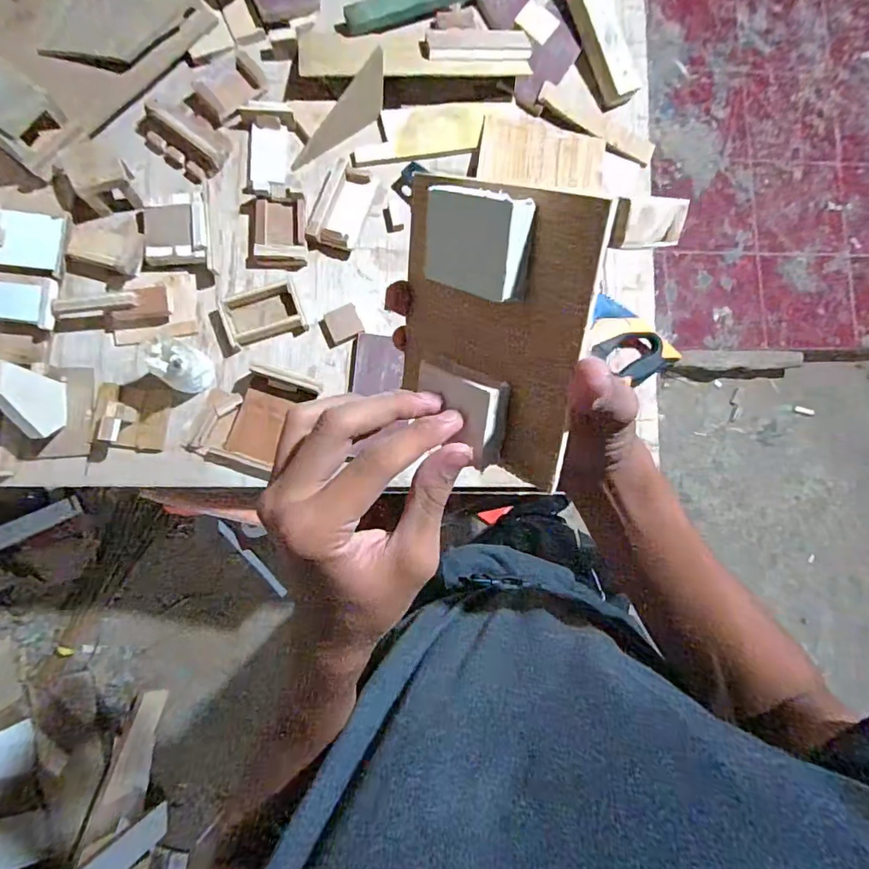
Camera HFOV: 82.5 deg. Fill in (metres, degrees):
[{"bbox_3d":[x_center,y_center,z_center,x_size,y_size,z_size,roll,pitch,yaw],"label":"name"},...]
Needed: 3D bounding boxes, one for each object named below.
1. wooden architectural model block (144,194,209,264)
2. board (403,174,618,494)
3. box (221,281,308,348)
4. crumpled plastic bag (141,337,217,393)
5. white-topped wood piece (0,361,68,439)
[{"bbox_3d":[-0.382,-0.301,0.731,0.090,0.025,0.090,-5,85,-6],"label":"wooden architectural model block"},{"bbox_3d":[0.020,-0.047,0.233,0.103,0.018,0.126,28,127,34],"label":"board"},{"bbox_3d":[-0.261,-0.185,0.760,0.113,0.033,0.076,-20,87,-7],"label":"box"},{"bbox_3d":[-0.356,-0.099,0.696,0.062,0.093,0.064,36,83,-1],"label":"crumpled plastic bag"},{"bbox_3d":[-0.532,-0.040,0.655,0.017,0.125,0.087,0,85,-5],"label":"white-topped wood piece"}]

